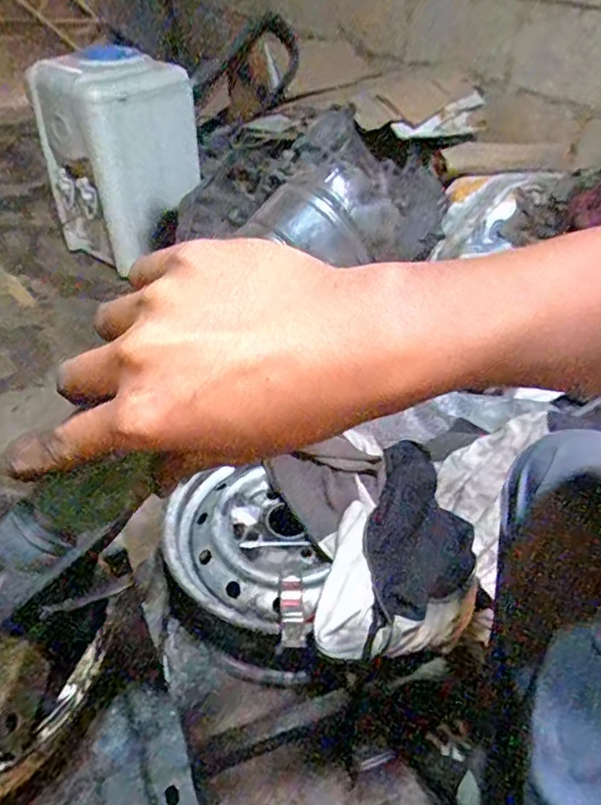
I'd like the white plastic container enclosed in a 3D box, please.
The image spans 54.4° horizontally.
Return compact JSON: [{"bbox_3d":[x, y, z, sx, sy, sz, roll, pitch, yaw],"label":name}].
[{"bbox_3d":[-0.464,-0.639,1.544,0.316,0.497,0.275,-32,51,-33],"label":"white plastic container"}]

